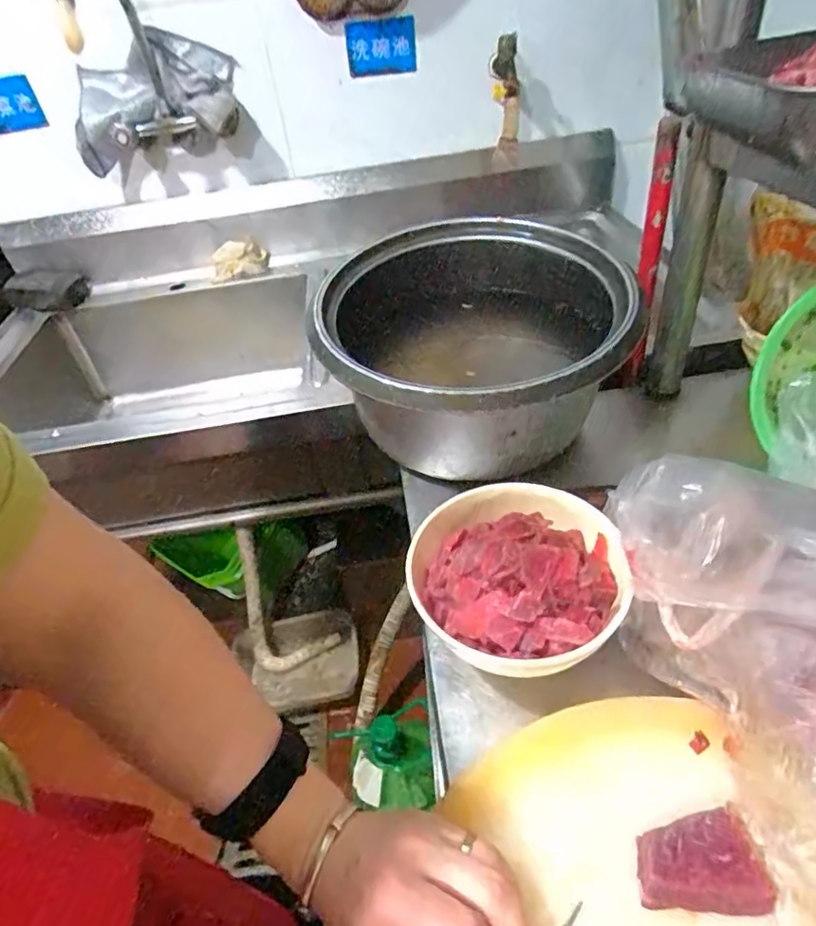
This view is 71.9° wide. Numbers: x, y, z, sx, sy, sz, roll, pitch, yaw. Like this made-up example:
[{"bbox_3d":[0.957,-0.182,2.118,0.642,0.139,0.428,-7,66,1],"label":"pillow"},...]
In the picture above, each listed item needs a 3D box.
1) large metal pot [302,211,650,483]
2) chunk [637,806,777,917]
[{"bbox_3d":[0.072,-0.137,0.640,0.316,0.187,0.384,-5,40,4],"label":"large metal pot"},{"bbox_3d":[0.158,0.217,0.306,0.064,0.026,0.043,-5,40,3],"label":"chunk"}]

